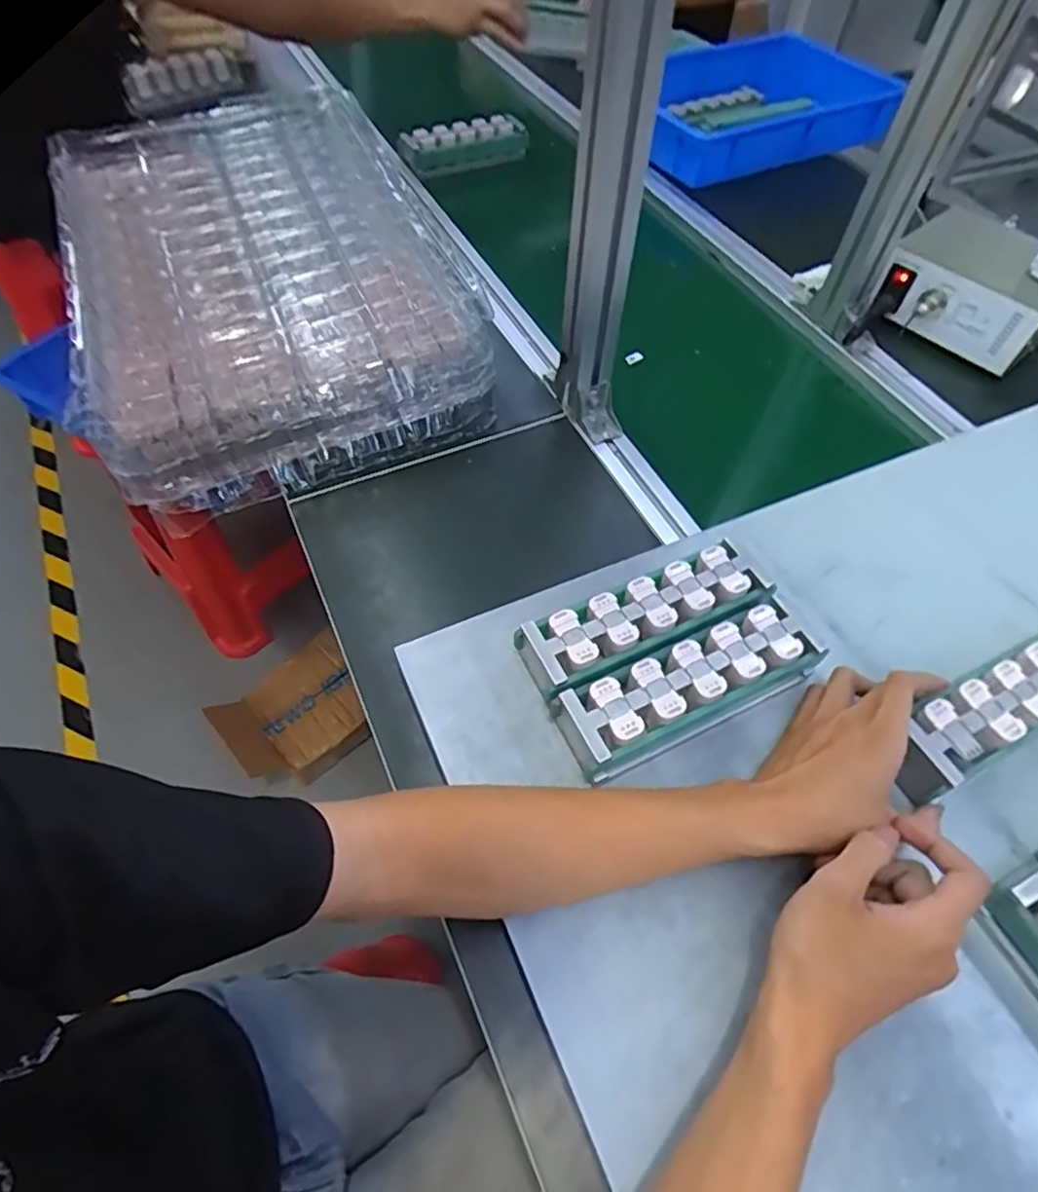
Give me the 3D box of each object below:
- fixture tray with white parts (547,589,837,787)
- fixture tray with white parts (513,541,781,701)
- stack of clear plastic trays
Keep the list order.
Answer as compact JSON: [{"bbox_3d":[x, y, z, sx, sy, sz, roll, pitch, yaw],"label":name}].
[{"bbox_3d":[0.117,0.065,0.456,0.187,0.051,0.058,-21,60,-16],"label":"fixture tray with white parts"},{"bbox_3d":[0.092,0.022,0.483,0.185,0.052,0.055,-22,60,-16],"label":"fixture tray with white parts"},{"bbox_3d":[-0.279,-0.351,0.707,0.348,0.123,0.555,-18,59,-14],"label":"stack of clear plastic trays"}]

